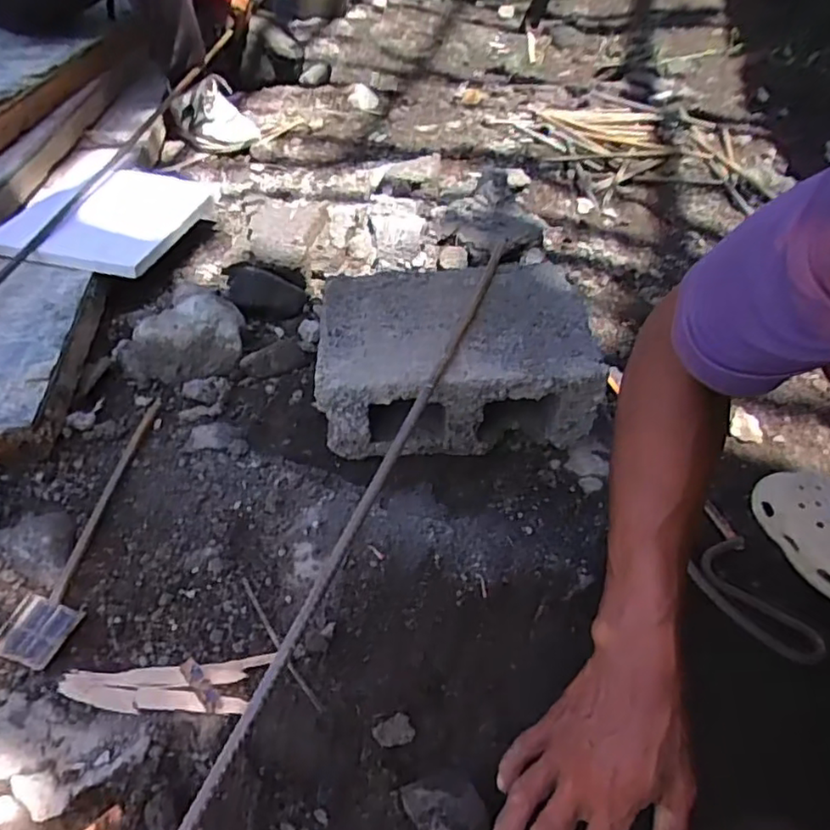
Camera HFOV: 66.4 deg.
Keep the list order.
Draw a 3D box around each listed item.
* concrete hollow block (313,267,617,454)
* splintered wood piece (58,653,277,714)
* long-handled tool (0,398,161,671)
[{"bbox_3d":[0.044,-0.056,0.690,0.269,0.126,0.167,-4,45,3],"label":"concrete hollow block"},{"bbox_3d":[-0.213,0.228,0.531,0.177,0.010,0.046,-5,45,3],"label":"splintered wood piece"},{"bbox_3d":[-0.321,0.103,0.658,0.069,0.022,0.307,4,46,11],"label":"long-handled tool"}]

